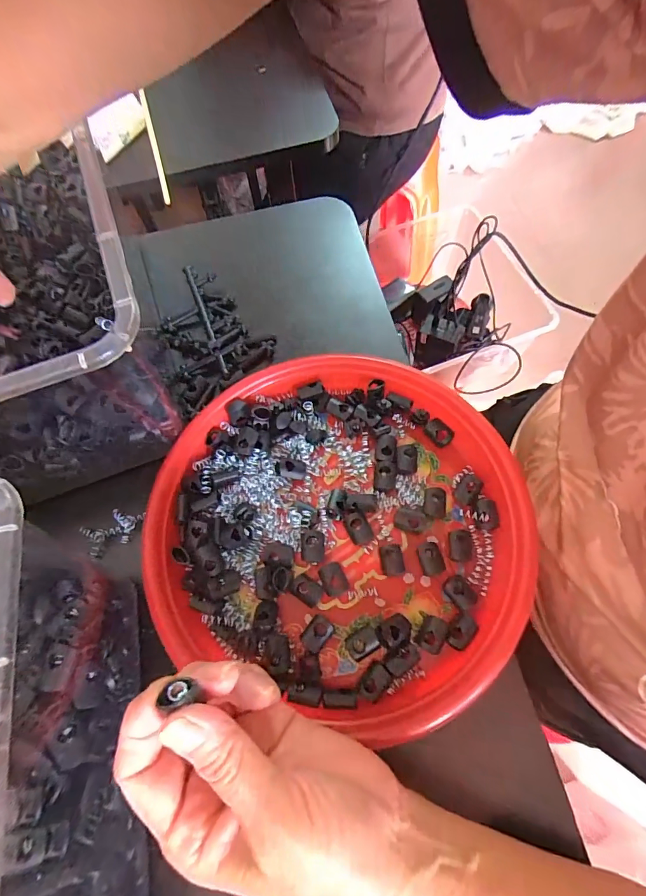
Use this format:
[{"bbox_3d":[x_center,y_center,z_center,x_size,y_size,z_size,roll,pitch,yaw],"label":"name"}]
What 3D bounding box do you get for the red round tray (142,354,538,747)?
[{"bbox_3d":[0.011,0.043,0.274,0.240,0.026,0.218,15,69,10],"label":"red round tray"}]

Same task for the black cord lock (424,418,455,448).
[{"bbox_3d":[0.084,-0.011,0.300,0.021,0.007,0.015,40,101,15],"label":"black cord lock"}]

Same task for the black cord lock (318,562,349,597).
[{"bbox_3d":[0.006,0.085,0.267,0.015,0.006,0.020,-25,68,-7],"label":"black cord lock"}]

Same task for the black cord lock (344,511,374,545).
[{"bbox_3d":[0.024,0.054,0.276,0.015,0.006,0.022,-27,68,-8],"label":"black cord lock"}]

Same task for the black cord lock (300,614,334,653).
[{"bbox_3d":[-0.004,0.114,0.255,0.015,0.005,0.019,35,73,16],"label":"black cord lock"}]

